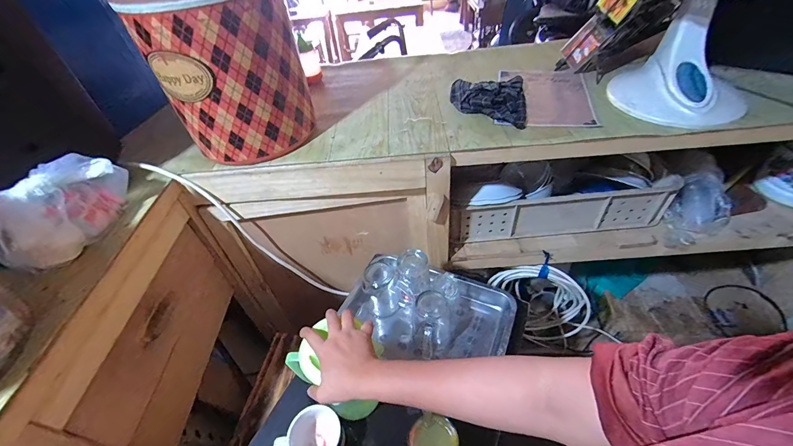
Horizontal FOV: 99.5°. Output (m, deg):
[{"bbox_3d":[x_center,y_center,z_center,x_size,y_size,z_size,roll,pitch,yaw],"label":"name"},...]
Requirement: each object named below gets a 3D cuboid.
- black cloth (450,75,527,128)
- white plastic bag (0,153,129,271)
[{"bbox_3d":[0.213,-0.294,0.792,0.174,0.052,0.183,7,48,13],"label":"black cloth"},{"bbox_3d":[-0.542,-0.021,0.545,0.083,0.122,0.204,20,52,24],"label":"white plastic bag"}]

